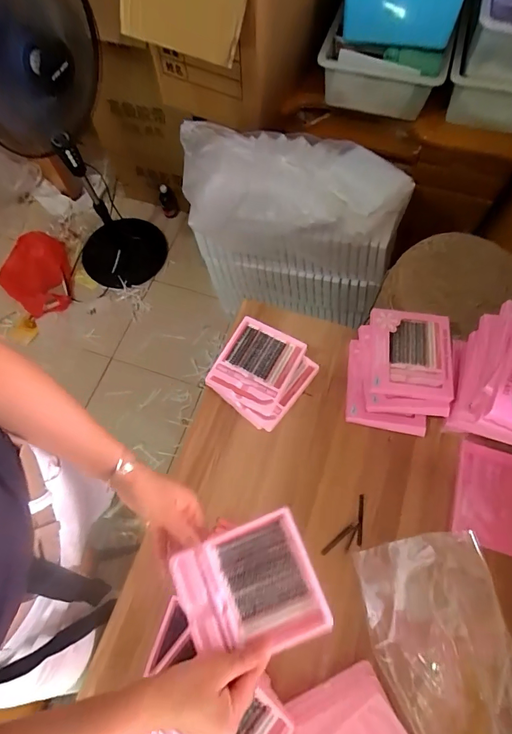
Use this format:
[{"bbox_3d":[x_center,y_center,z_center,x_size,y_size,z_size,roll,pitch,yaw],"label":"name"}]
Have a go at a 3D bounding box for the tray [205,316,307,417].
[{"bbox_3d":[0.000,-0.005,0.739,0.136,0.024,0.157,25,70,12],"label":"tray"}]

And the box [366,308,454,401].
[{"bbox_3d":[0.272,-0.023,0.704,0.135,0.031,0.159,5,67,4],"label":"box"}]

